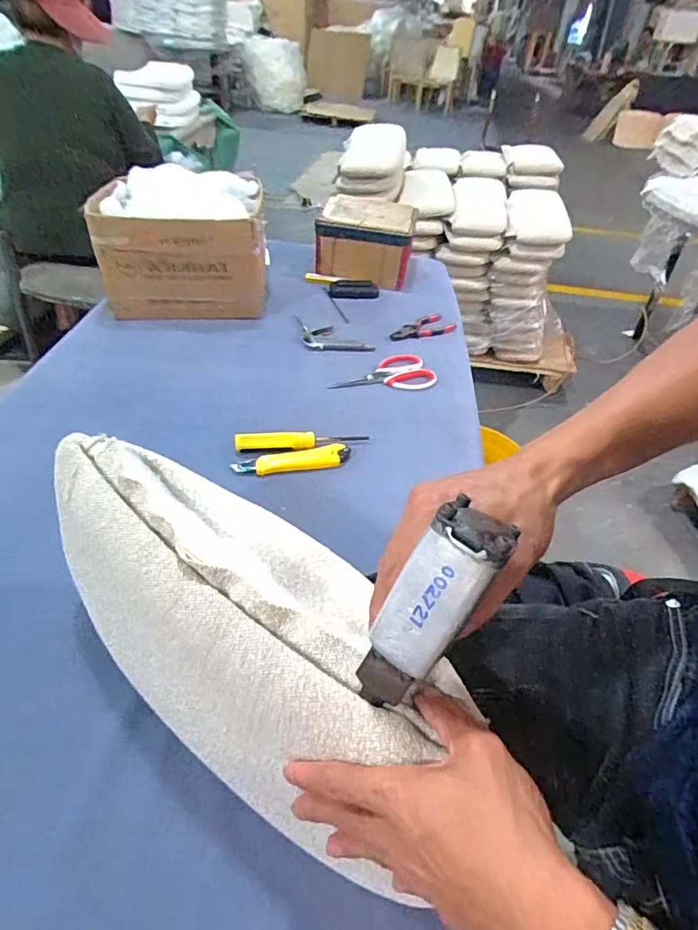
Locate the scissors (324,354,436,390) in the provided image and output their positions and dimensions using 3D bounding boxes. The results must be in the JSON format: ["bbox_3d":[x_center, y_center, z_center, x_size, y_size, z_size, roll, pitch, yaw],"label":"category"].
[{"bbox_3d":[0.057,-0.159,0.907,0.183,0.007,0.098,-12,45,-19],"label":"scissors"}]

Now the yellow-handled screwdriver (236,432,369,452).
[{"bbox_3d":[-0.067,-0.037,0.748,0.191,0.024,0.020,-5,43,-11],"label":"yellow-handled screwdriver"}]

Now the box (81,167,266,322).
[{"bbox_3d":[-0.316,-0.422,1.000,0.297,0.220,0.185,1,42,-5],"label":"box"}]

